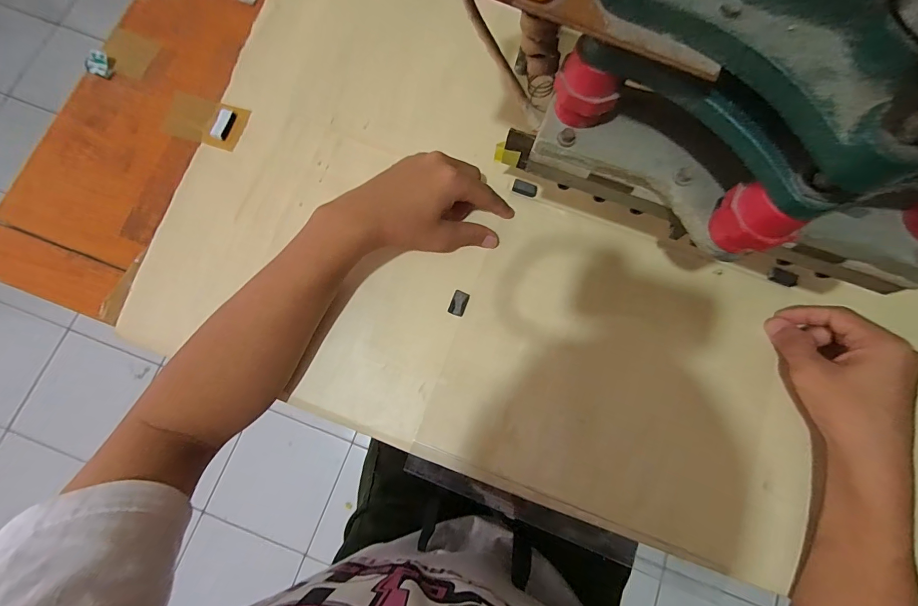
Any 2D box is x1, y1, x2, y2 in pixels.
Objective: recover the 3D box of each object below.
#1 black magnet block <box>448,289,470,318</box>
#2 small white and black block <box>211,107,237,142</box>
[{"bbox_3d":[0.000,0.000,0.368,0.015,0.004,0.024,18,78,2],"label":"black magnet block"},{"bbox_3d":[-0.240,-0.182,0.399,0.016,0.006,0.032,21,78,3],"label":"small white and black block"}]

